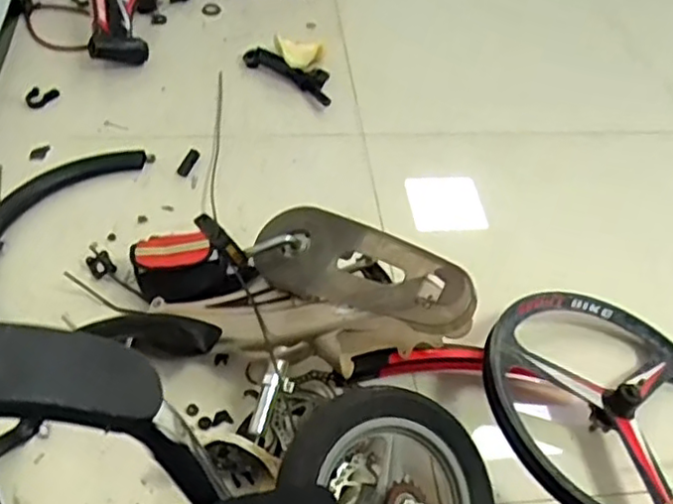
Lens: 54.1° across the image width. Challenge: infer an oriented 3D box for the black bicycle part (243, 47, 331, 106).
[{"bbox_3d":[-0.095,-0.411,1.503,0.248,0.044,0.104,35,54,20],"label":"black bicycle part"}]

